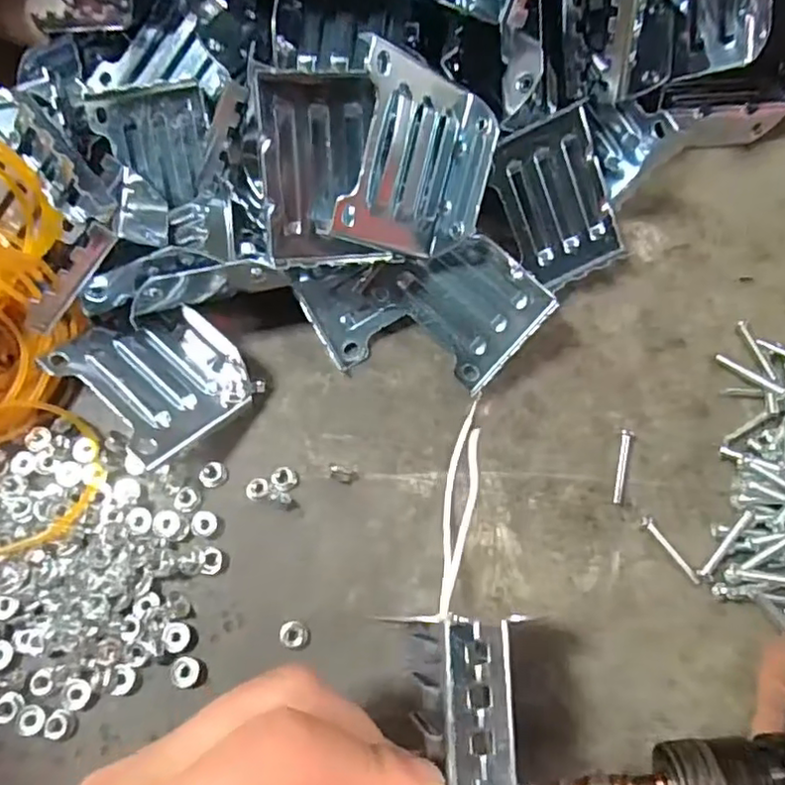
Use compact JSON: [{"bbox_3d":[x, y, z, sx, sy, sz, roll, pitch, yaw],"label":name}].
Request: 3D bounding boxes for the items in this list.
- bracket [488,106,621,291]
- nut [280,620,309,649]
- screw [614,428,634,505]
[{"bbox_3d":[0.063,-0.072,0.241,0.038,0.006,0.059,-26,112,1],"label":"bracket"},{"bbox_3d":[-0.032,0.080,0.210,0.010,0.006,0.008,22,73,5],"label":"nut"},{"bbox_3d":[0.083,0.026,0.230,0.004,0.005,0.028,14,72,3],"label":"screw"}]

